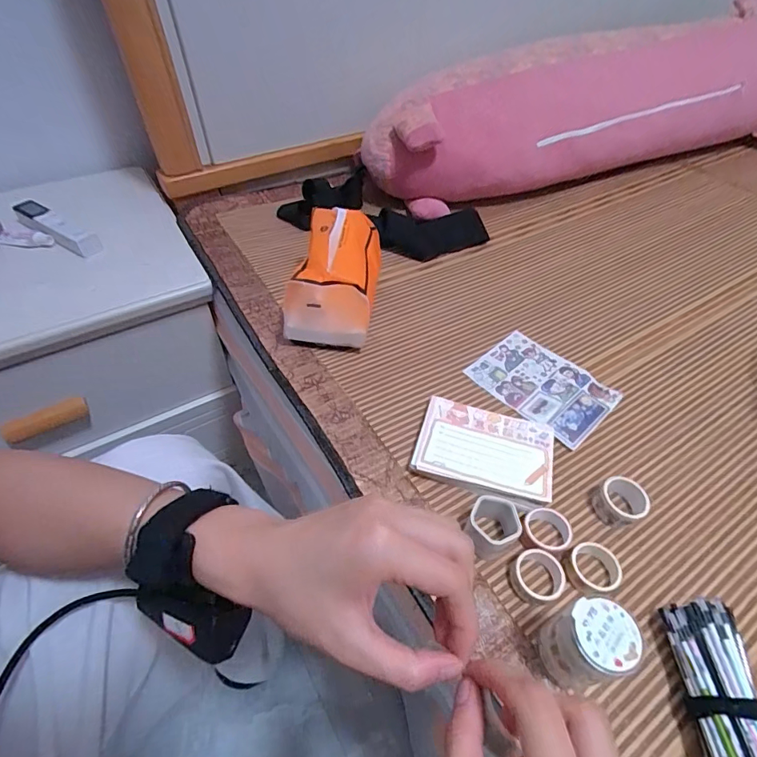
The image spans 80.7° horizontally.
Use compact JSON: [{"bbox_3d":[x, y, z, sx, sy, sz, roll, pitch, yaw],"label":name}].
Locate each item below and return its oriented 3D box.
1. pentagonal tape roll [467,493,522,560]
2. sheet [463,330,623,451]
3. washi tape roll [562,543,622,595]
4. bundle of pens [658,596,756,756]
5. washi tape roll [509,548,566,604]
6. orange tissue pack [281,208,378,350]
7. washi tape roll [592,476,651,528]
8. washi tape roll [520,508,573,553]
[{"bbox_3d":[0.090,0.116,0.351,0.044,0.032,0.038,-34,57,-27],"label":"pentagonal tape roll"},{"bbox_3d":[0.175,0.005,0.476,0.101,0.011,0.134,-33,57,-27],"label":"sheet"},{"bbox_3d":[0.163,0.146,0.342,0.038,0.018,0.037,1,48,-1],"label":"washi tape roll"},{"bbox_3d":[0.209,0.207,0.267,0.032,0.035,0.133,7,48,4],"label":"bundle of pens"},{"bbox_3d":[0.119,0.149,0.336,0.036,0.014,0.035,1,48,-1],"label":"washi tape roll"},{"bbox_3d":[-0.049,-0.115,0.495,0.095,0.097,0.133,2,48,1],"label":"orange tissue pack"},{"bbox_3d":[0.203,0.106,0.377,0.037,0.025,0.036,1,48,-1],"label":"washi tape roll"},{"bbox_3d":[0.135,0.123,0.360,0.040,0.019,0.039,1,48,-1],"label":"washi tape roll"}]

